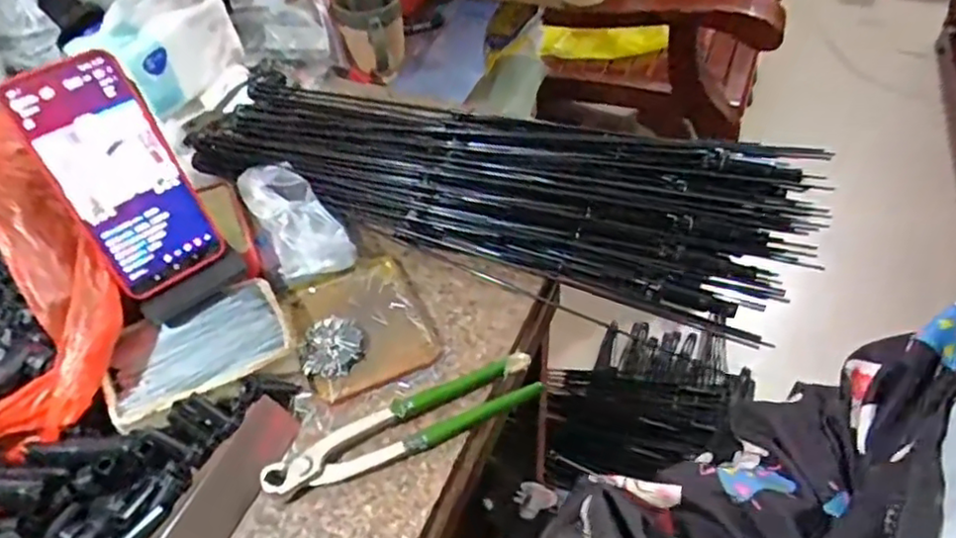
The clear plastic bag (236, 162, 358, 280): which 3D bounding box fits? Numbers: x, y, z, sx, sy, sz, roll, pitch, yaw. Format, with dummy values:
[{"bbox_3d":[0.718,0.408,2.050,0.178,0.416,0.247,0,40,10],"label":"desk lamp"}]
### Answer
[{"bbox_3d":[-0.159,-0.042,0.562,0.060,0.025,0.117,-33,73,-22],"label":"clear plastic bag"}]

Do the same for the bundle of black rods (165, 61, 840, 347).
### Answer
[{"bbox_3d":[-0.001,-0.090,0.610,0.575,0.086,0.179,16,52,19],"label":"bundle of black rods"}]

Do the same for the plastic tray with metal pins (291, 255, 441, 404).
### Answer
[{"bbox_3d":[-0.095,0.042,0.528,0.100,0.015,0.121,-22,50,-14],"label":"plastic tray with metal pins"}]

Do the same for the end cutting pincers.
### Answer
[{"bbox_3d":[-0.050,0.106,0.458,0.195,0.019,0.043,-20,50,-12],"label":"end cutting pincers"}]

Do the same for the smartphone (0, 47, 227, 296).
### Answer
[{"bbox_3d":[-0.251,-0.066,0.463,0.083,0.162,0.011,-36,24,-25],"label":"smartphone"}]

